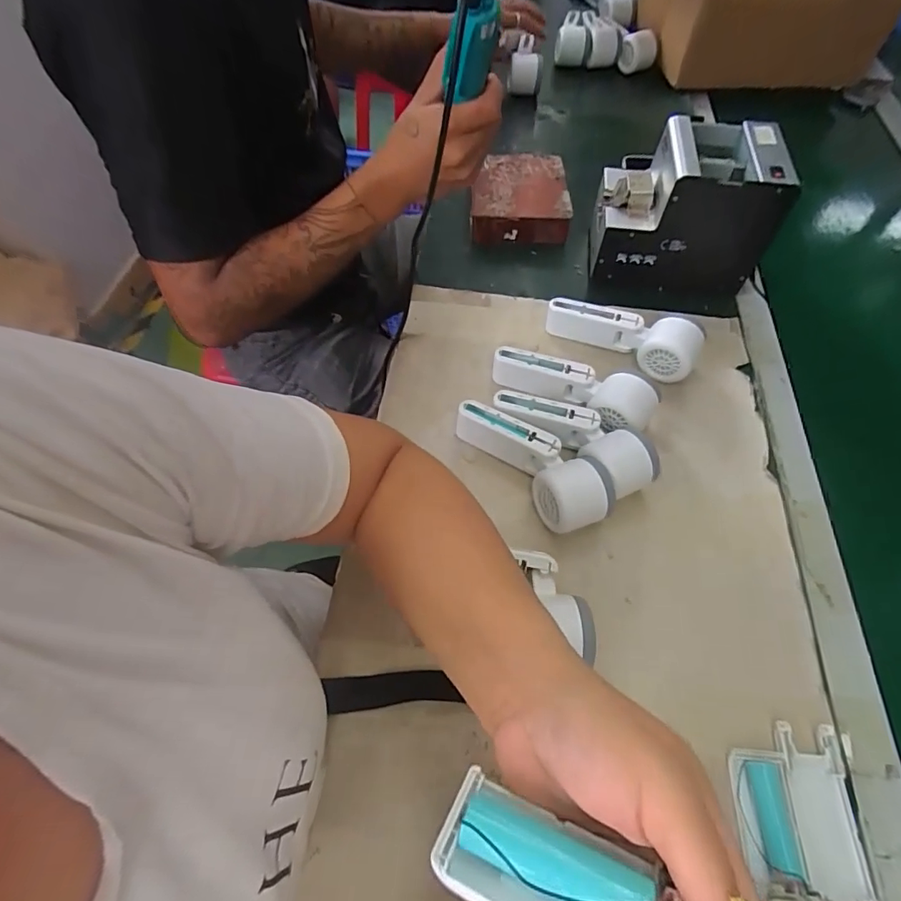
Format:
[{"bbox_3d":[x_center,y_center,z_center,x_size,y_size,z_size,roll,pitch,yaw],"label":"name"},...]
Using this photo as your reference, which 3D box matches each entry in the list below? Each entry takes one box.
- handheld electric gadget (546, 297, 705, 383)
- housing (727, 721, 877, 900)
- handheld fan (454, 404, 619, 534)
[{"bbox_3d":[0.192,-0.132,0.563,0.165,0.050,0.045,26,62,16],"label":"handheld electric gadget"},{"bbox_3d":[0.239,0.255,0.345,0.083,0.018,0.117,6,58,5],"label":"housing"},{"bbox_3d":[0.075,0.012,0.474,0.162,0.051,0.067,39,66,22],"label":"handheld fan"}]

